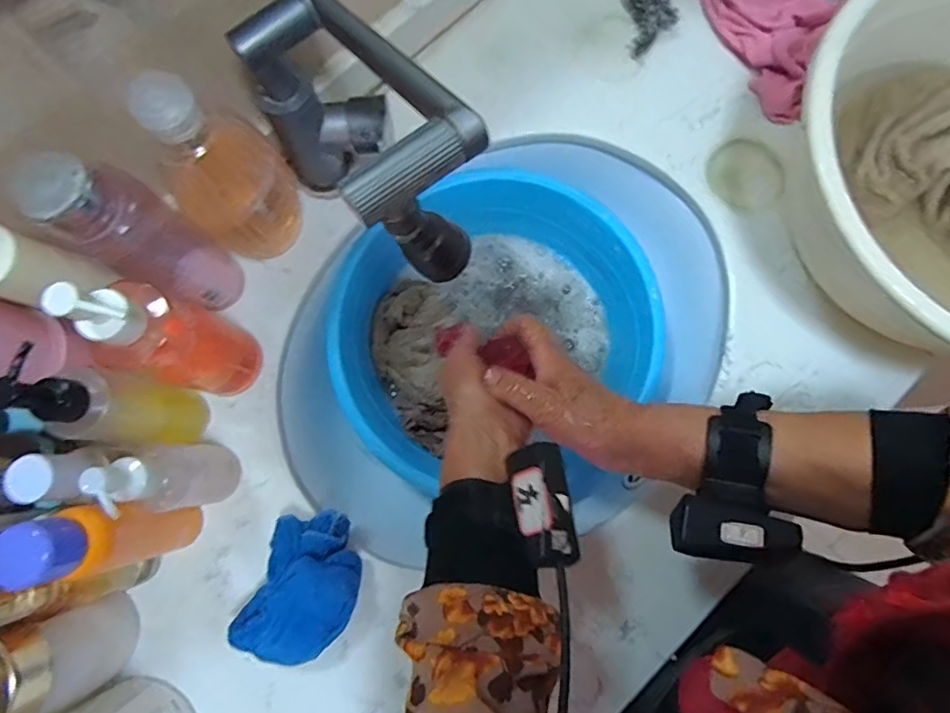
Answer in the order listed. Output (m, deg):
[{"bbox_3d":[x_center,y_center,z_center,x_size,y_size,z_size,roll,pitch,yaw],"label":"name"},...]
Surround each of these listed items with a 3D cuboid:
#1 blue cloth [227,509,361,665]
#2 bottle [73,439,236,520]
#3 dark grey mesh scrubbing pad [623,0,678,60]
[{"bbox_3d":[-0.129,0.179,0.417,0.077,0.060,0.112,17,80,4],"label":"blue cloth"},{"bbox_3d":[-0.218,0.084,0.388,0.038,0.152,0.047,0,79,1],"label":"bottle"},{"bbox_3d":[0.171,-0.338,0.522,0.047,0.034,0.084,-8,79,-1],"label":"dark grey mesh scrubbing pad"}]

